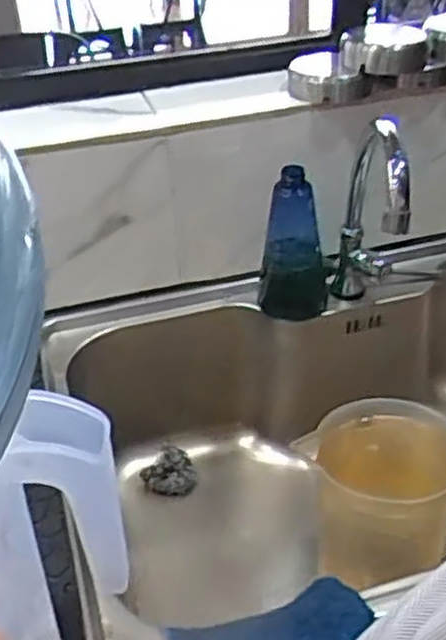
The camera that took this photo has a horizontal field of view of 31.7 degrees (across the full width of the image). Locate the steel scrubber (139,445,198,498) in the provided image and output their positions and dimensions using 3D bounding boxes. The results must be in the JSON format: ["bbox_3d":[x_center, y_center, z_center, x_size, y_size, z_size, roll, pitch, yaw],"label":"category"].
[{"bbox_3d":[-0.066,0.196,1.003,0.054,0.028,0.064,22,42,31],"label":"steel scrubber"}]

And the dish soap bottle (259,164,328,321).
[{"bbox_3d":[0.087,-0.089,0.956,0.076,0.206,0.045,2,36,7],"label":"dish soap bottle"}]

